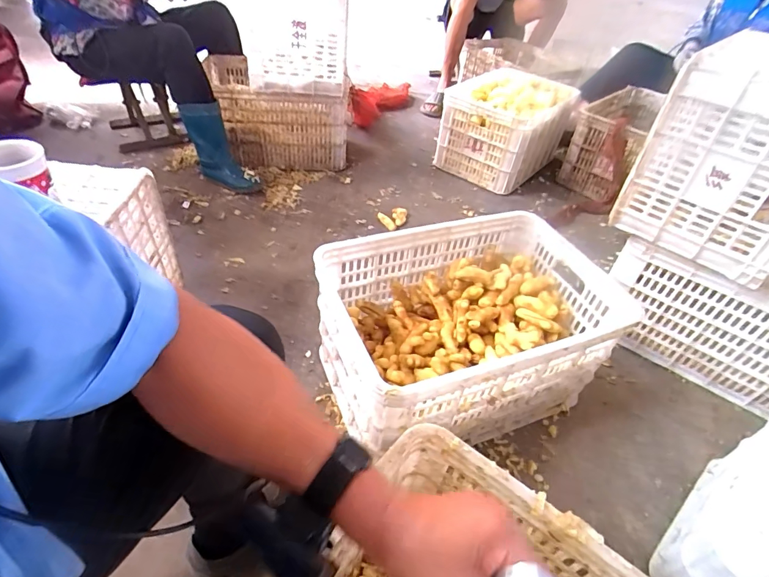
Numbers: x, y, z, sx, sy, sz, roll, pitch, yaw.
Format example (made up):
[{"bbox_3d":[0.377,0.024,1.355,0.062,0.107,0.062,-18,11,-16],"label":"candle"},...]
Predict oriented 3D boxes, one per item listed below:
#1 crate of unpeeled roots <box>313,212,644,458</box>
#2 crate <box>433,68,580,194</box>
[{"bbox_3d":[0.161,0.069,0.840,0.525,0.246,0.357,-12,46,-19],"label":"crate of unpeeled roots"},{"bbox_3d":[0.473,-0.648,1.662,0.375,0.288,0.513,31,48,23],"label":"crate"}]

